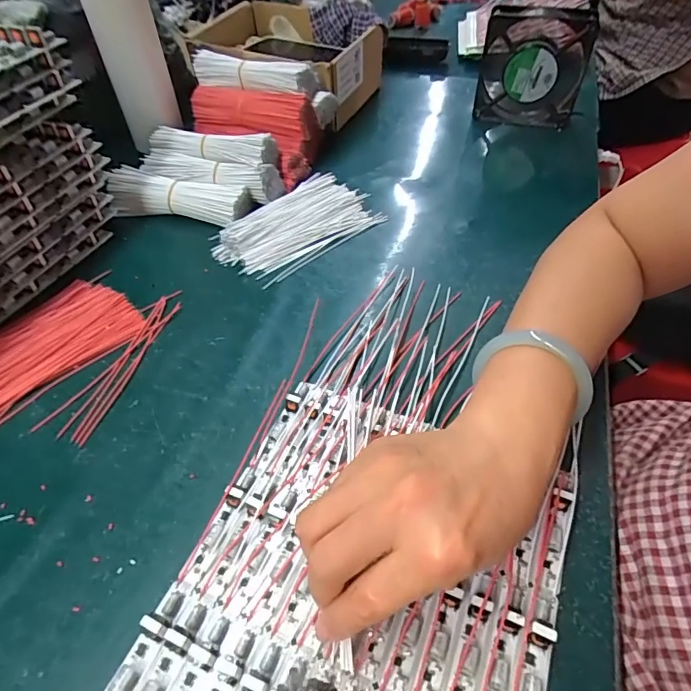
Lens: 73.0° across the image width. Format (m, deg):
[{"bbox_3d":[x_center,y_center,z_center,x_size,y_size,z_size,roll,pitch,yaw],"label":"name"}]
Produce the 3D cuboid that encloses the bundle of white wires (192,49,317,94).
[{"bbox_3d":[-0.110,-0.312,0.534,0.163,0.026,0.042,19,50,16],"label":"bundle of white wires"}]

